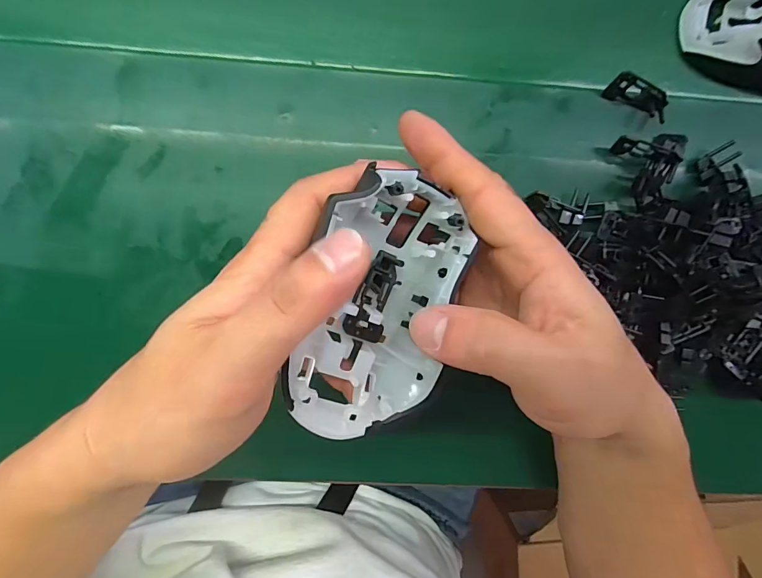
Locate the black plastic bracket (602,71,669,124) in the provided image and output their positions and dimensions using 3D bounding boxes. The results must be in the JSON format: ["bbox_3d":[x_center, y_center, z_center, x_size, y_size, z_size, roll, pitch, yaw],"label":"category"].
[{"bbox_3d":[0.178,-0.134,0.277,0.042,0.019,0.019,31,91,-4],"label":"black plastic bracket"}]

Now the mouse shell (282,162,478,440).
[{"bbox_3d":[0.000,0.008,0.180,0.063,0.044,0.115,15,94,-3],"label":"mouse shell"}]

